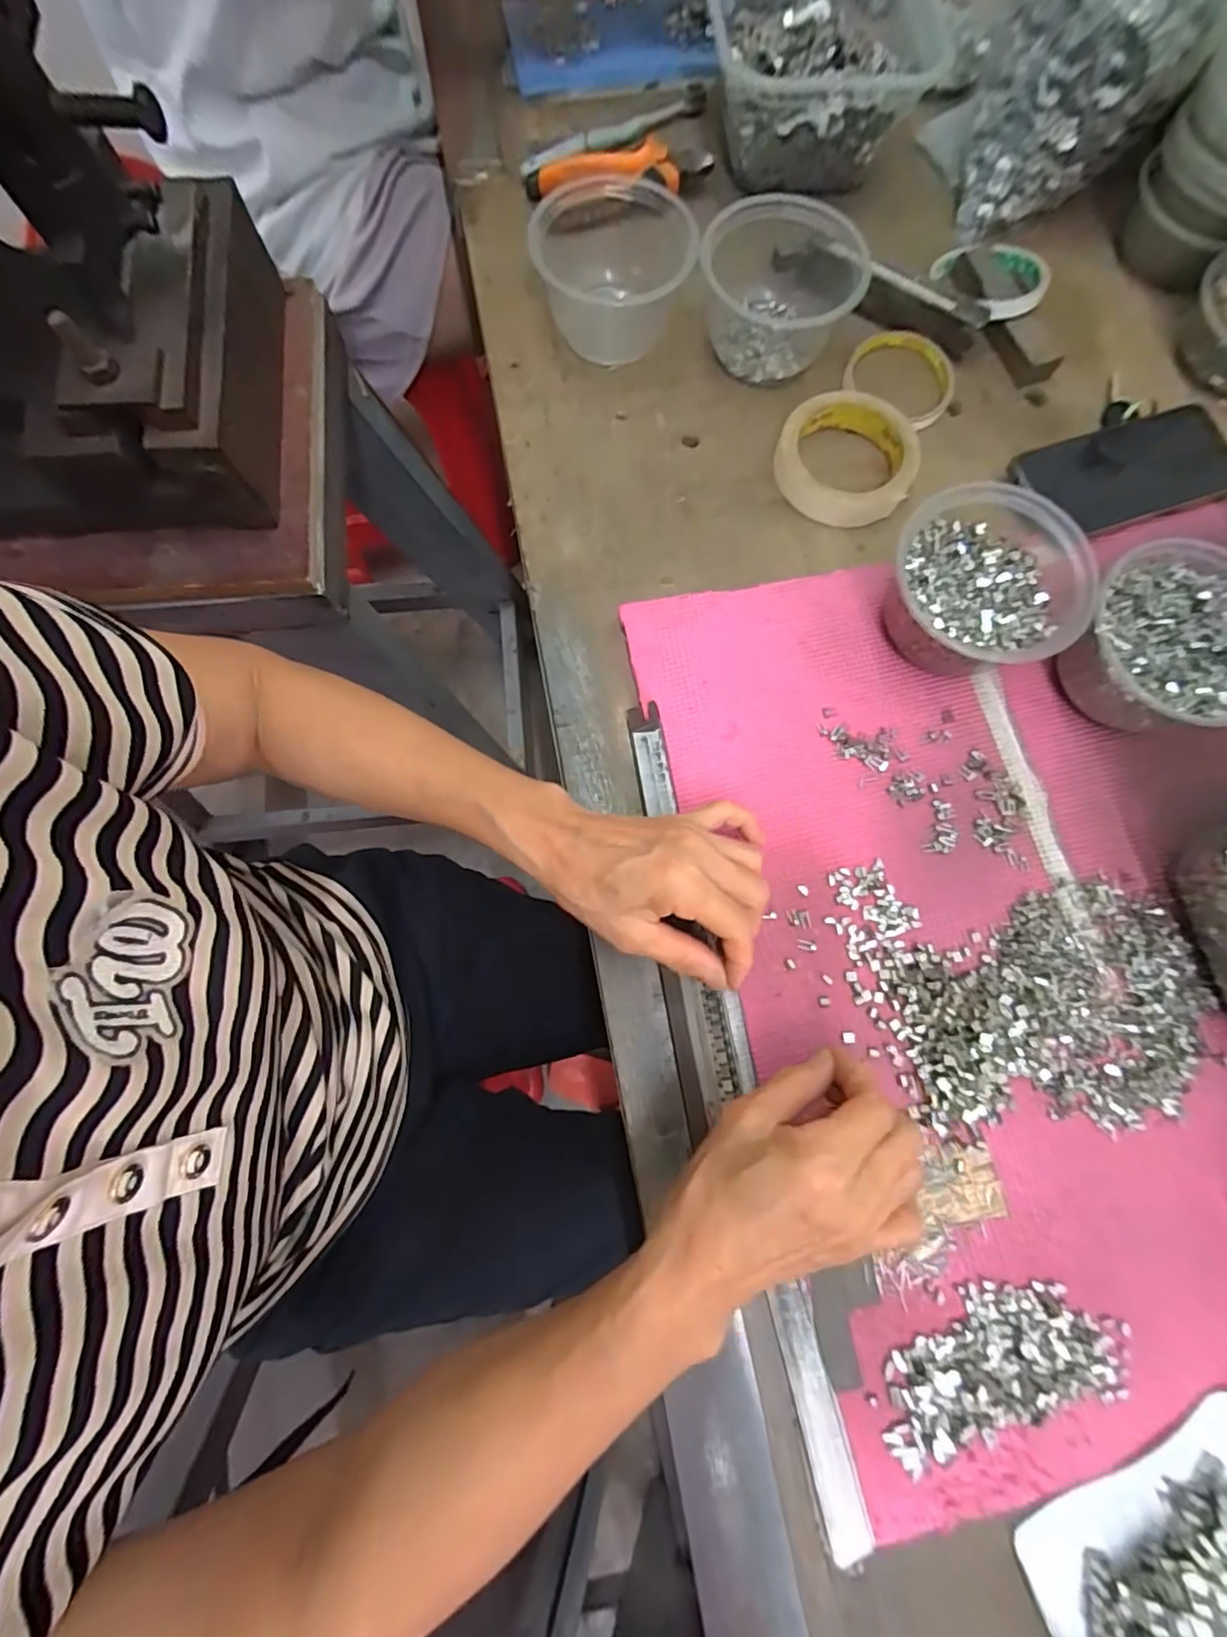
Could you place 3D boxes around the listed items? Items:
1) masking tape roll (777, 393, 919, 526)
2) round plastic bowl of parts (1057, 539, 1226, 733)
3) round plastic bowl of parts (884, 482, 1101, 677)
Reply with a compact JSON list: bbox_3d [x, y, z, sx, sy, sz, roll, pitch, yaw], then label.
[{"bbox_3d":[0.170,-0.264,0.427,0.101,0.020,0.098,0,77,1],"label":"masking tape roll"},{"bbox_3d":[0.346,-0.107,0.368,0.116,0.056,0.110,0,77,1],"label":"round plastic bowl of parts"},{"bbox_3d":[0.230,-0.143,0.373,0.114,0.057,0.114,0,77,-1],"label":"round plastic bowl of parts"}]

